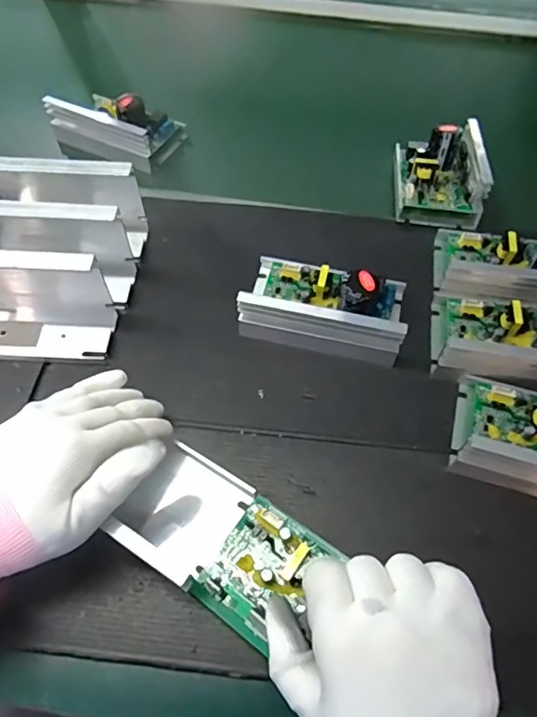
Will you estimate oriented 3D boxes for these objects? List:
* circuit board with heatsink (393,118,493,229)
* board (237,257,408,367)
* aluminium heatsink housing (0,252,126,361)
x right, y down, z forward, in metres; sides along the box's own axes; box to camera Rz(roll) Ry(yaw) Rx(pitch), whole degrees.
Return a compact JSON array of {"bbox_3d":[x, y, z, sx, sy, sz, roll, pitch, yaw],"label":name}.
[{"bbox_3d":[0.172,-0.187,0.511,0.086,0.044,0.109,8,58,4],"label":"circuit board with heatsink"},{"bbox_3d":[0.046,-0.050,0.420,0.129,0.056,0.081,11,58,6],"label":"board"},{"bbox_3d":[-0.195,-0.045,0.401,0.132,0.078,0.056,3,58,1],"label":"aluminium heatsink housing"}]

